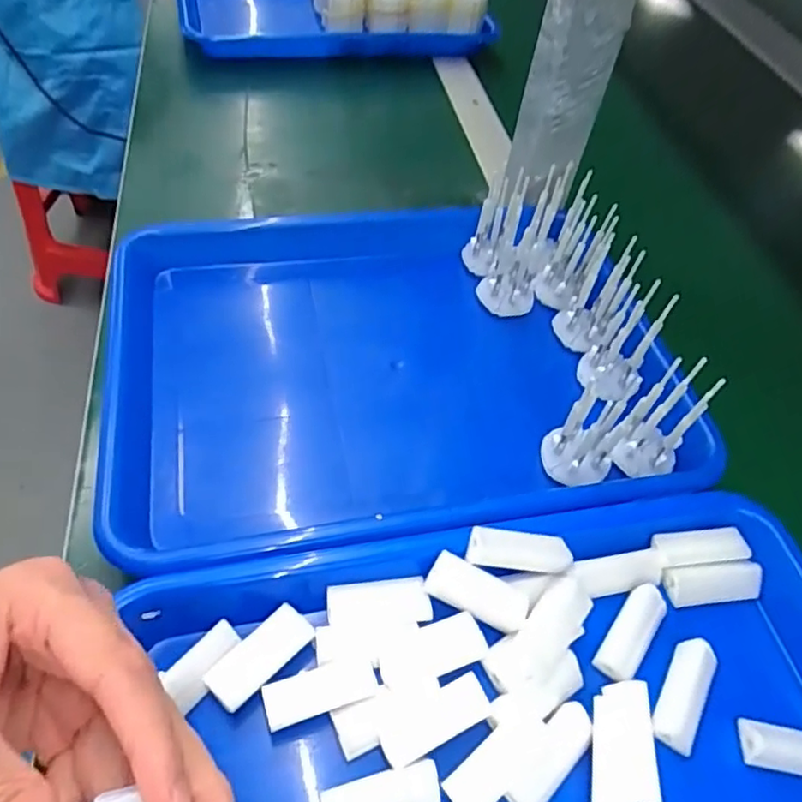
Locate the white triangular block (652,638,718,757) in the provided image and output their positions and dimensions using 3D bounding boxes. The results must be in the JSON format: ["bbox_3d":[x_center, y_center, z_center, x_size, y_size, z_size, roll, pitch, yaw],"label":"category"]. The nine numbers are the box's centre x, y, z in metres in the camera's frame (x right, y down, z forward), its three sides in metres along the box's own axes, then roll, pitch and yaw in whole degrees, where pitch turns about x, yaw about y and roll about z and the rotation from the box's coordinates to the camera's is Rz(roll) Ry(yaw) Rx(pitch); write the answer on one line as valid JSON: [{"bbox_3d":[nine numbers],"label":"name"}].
[{"bbox_3d":[0.124,0.127,0.277,0.017,0.013,0.045,27,53,14],"label":"white triangular block"}]

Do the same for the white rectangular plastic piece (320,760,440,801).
[{"bbox_3d":[-0.008,0.153,0.244,0.044,0.011,0.017,-9,53,-14],"label":"white rectangular plastic piece"}]

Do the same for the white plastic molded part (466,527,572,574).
[{"bbox_3d":[0.055,0.068,0.292,0.048,0.013,0.015,4,51,-4],"label":"white plastic molded part"}]

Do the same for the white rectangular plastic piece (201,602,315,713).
[{"bbox_3d":[-0.060,0.107,0.268,0.045,0.005,0.020,-35,63,-30],"label":"white rectangular plastic piece"}]

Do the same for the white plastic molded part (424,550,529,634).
[{"bbox_3d":[0.035,0.087,0.288,0.047,0.012,0.017,28,53,1],"label":"white plastic molded part"}]

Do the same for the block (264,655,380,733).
[{"bbox_3d":[-0.033,0.121,0.264,0.046,0.008,0.017,-12,54,-16],"label":"block"}]

